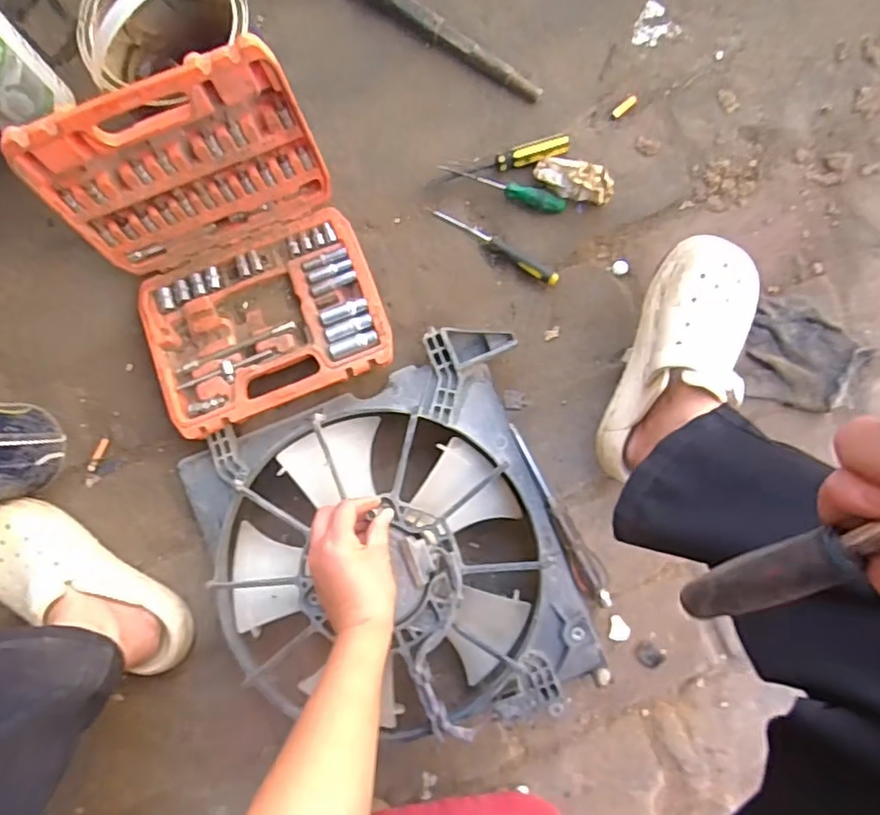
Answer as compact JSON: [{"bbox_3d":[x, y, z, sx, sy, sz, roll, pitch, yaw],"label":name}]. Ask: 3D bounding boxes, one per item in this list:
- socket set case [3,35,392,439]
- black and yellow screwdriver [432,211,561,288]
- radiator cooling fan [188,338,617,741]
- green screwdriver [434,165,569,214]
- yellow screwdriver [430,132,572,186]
[{"bbox_3d":[-0.207,-0.137,0.610,0.245,0.201,0.267,-21,87,-1],"label":"socket set case"},{"bbox_3d":[0.064,-0.184,0.697,0.158,0.026,0.016,35,88,2],"label":"black and yellow screwdriver"},{"bbox_3d":[-0.055,0.151,0.649,0.365,0.094,0.378,-19,87,0],"label":"radiator cooling fan"},{"bbox_3d":[0.071,-0.247,0.692,0.142,0.019,0.020,24,88,2],"label":"green screwdriver"},{"bbox_3d":[0.067,-0.276,0.699,0.159,0.018,0.022,-15,87,0],"label":"yellow screwdriver"}]

